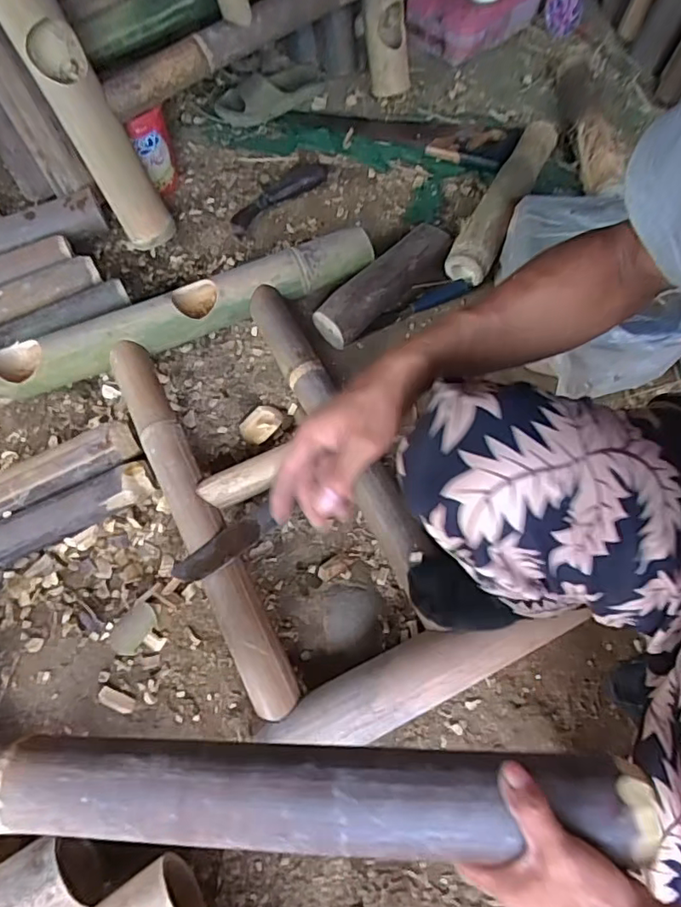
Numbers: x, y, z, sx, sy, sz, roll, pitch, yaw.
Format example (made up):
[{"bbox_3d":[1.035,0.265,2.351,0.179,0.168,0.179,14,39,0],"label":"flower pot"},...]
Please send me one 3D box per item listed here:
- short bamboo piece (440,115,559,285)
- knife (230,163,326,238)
[{"bbox_3d":[0.301,-0.461,1.014,0.071,0.063,0.386,26,68,13],"label":"short bamboo piece"},{"bbox_3d":[-0.121,-0.480,1.043,0.220,0.024,0.056,-41,71,-16],"label":"knife"}]

